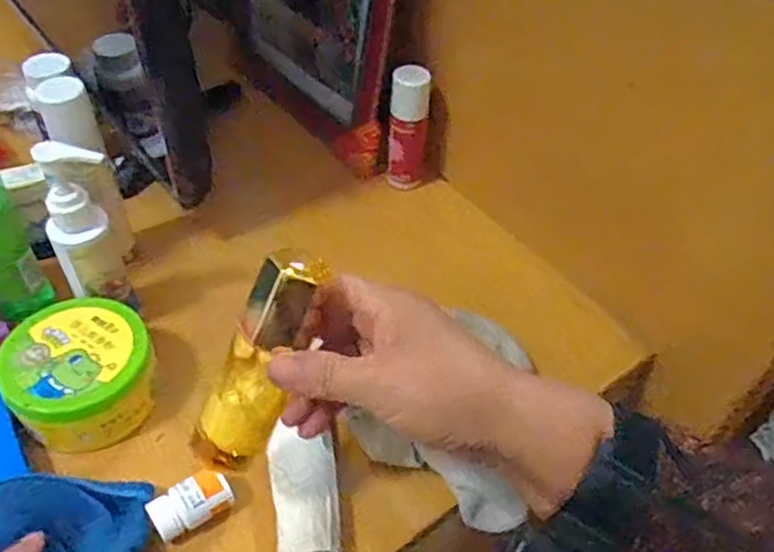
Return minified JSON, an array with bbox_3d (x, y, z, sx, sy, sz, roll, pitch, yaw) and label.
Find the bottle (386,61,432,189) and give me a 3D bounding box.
[{"bbox_3d":[0.020,-0.135,0.632,0.035,0.114,0.034,0,48,-3],"label":"bottle"}]

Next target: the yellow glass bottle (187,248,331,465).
[{"bbox_3d":[-0.064,0.042,0.351,0.033,0.121,0.033,32,21,24],"label":"yellow glass bottle"}]

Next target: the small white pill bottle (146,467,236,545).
[{"bbox_3d":[-0.122,0.143,0.426,0.047,0.026,0.025,-27,55,-25],"label":"small white pill bottle"}]

